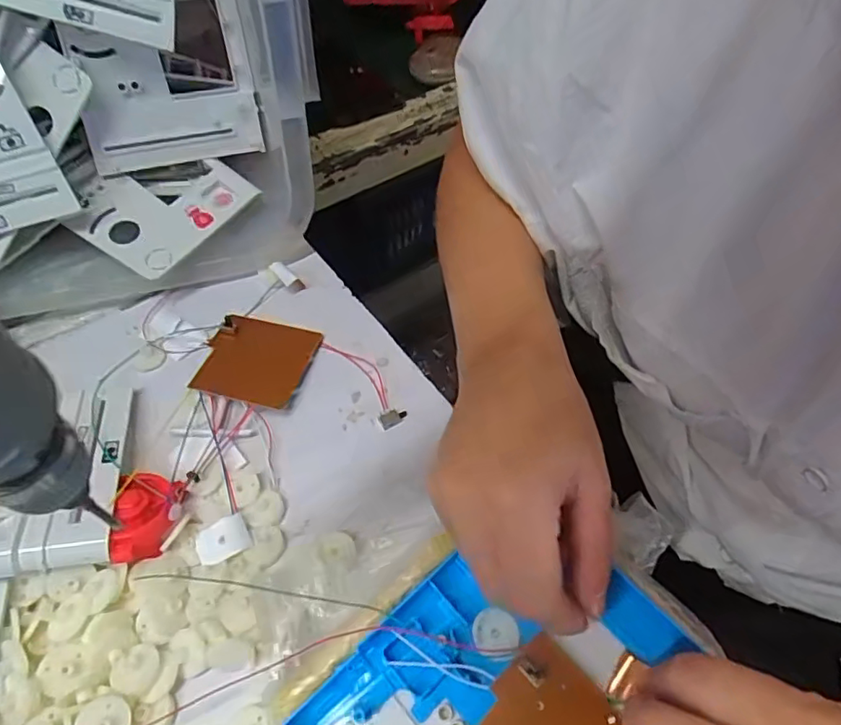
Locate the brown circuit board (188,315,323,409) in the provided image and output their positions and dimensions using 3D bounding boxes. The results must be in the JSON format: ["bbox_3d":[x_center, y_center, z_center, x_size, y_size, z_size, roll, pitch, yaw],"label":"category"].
[{"bbox_3d":[-0.115,-0.002,0.392,0.072,0.007,0.069,13,56,6],"label":"brown circuit board"}]

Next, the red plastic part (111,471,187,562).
[{"bbox_3d":[-0.154,0.085,0.317,0.031,0.019,0.052,-5,56,-7],"label":"red plastic part"}]

